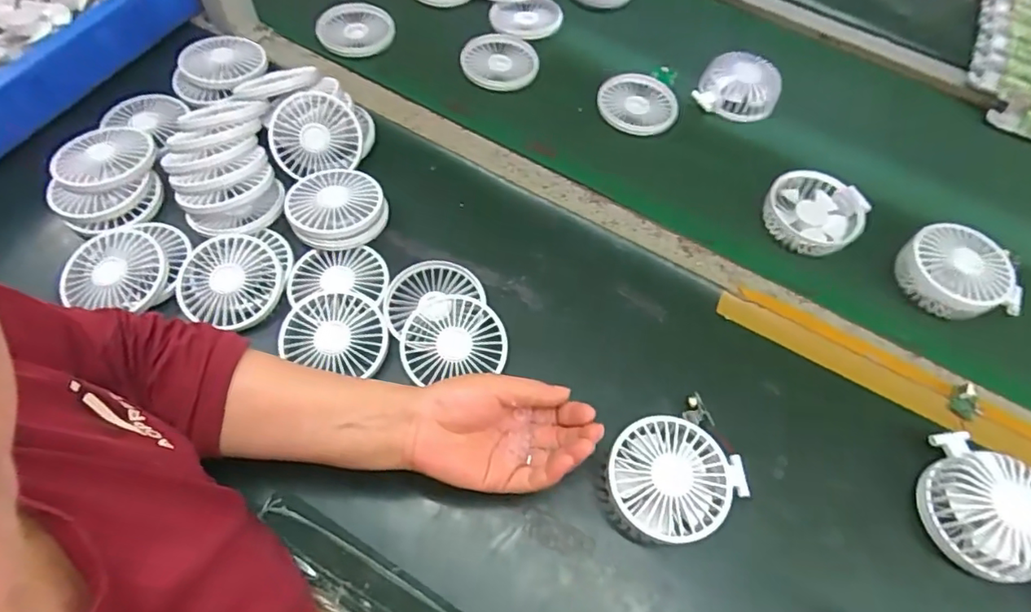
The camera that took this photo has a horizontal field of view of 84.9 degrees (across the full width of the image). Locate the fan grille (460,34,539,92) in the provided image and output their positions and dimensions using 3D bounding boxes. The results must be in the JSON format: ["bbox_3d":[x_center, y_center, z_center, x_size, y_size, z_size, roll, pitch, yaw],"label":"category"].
[{"bbox_3d":[-0.019,-0.289,0.667,0.089,0.013,0.084,0,61,-3],"label":"fan grille"}]

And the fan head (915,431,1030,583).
[{"bbox_3d":[0.350,0.148,0.423,0.078,0.043,0.102,-16,63,-11],"label":"fan head"}]

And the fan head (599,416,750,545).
[{"bbox_3d":[0.115,0.131,0.426,0.095,0.044,0.085,-34,68,-20],"label":"fan head"}]

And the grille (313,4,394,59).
[{"bbox_3d":[-0.193,-0.336,0.681,0.088,0.014,0.092,4,61,-1],"label":"grille"}]

